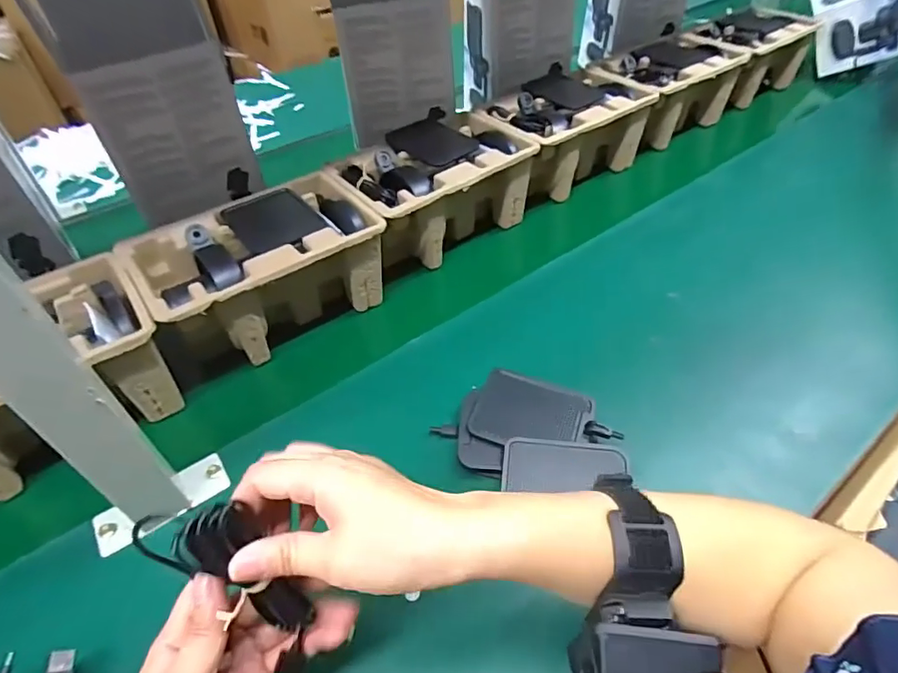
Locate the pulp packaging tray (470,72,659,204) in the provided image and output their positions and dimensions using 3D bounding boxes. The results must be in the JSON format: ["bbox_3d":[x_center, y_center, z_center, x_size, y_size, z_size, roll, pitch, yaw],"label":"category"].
[{"bbox_3d":[0.160,-0.283,0.735,0.236,0.107,0.144,-32,52,-22],"label":"pulp packaging tray"}]

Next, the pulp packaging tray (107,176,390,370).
[{"bbox_3d":[-0.190,-0.065,0.543,0.227,0.111,0.138,-33,53,-23],"label":"pulp packaging tray"}]

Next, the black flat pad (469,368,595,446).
[{"bbox_3d":[0.072,0.067,0.451,0.097,0.010,0.070,13,50,17],"label":"black flat pad"}]

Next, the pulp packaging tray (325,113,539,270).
[{"bbox_3d":[-0.019,-0.176,0.639,0.226,0.104,0.150,-36,54,-25],"label":"pulp packaging tray"}]

